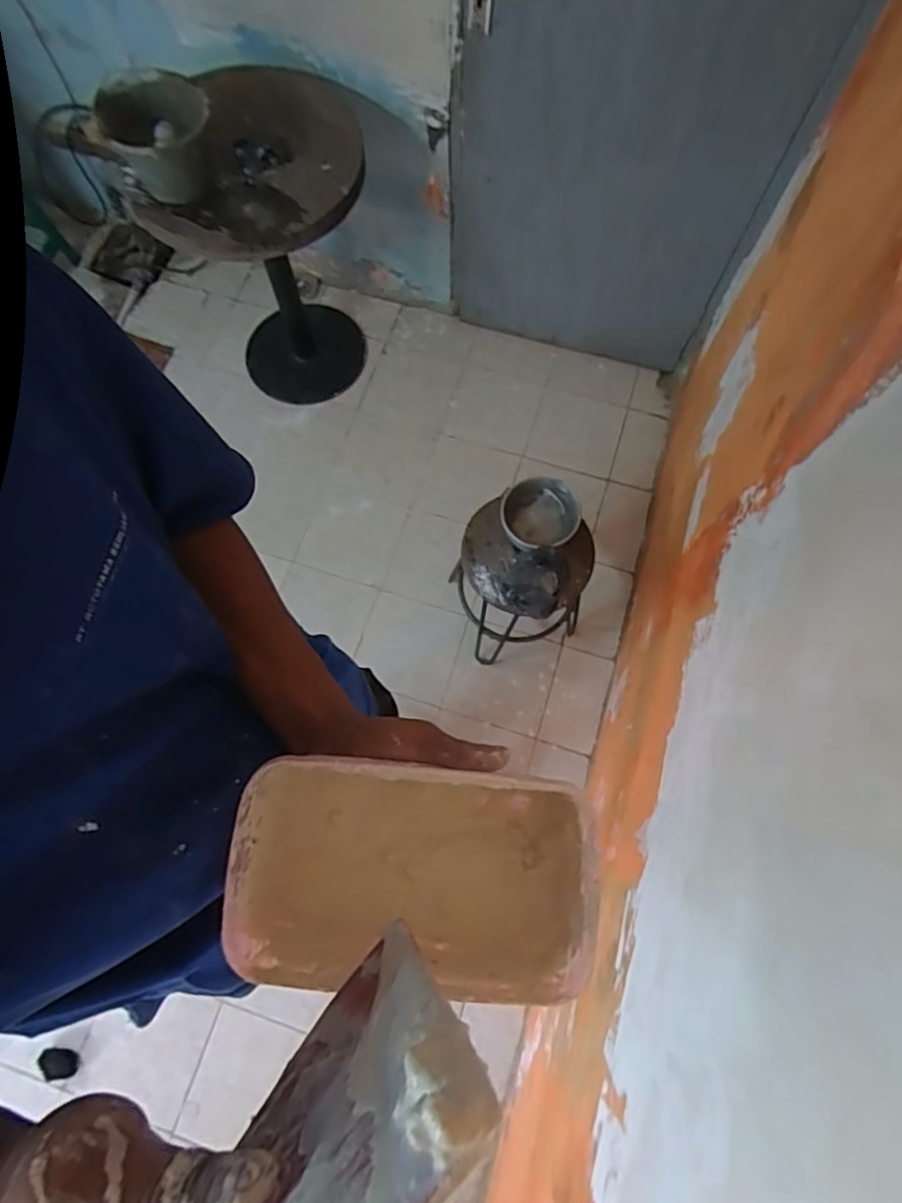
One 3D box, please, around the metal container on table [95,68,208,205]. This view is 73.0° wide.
[{"bbox_3d":[-0.643,-1.034,1.351,0.233,0.132,0.255,-25,74,-8],"label":"metal container on table"}]

